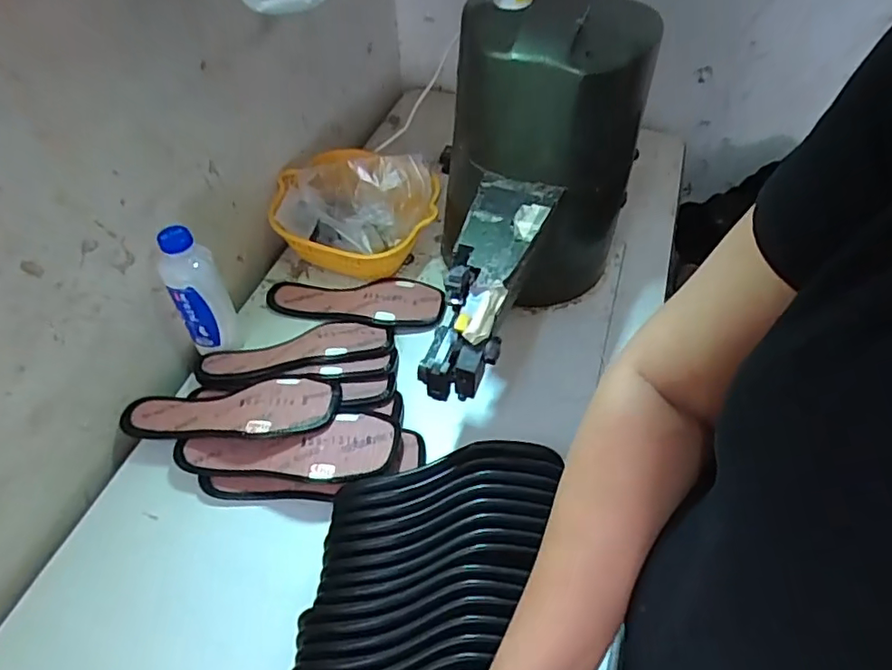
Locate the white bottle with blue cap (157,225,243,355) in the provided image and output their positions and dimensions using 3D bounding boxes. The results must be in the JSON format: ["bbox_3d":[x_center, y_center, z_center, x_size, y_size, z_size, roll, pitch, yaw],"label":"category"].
[{"bbox_3d":[-0.265,-0.042,0.612,0.052,0.153,0.052,-11,57,-11],"label":"white bottle with blue cap"}]

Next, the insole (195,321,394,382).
[{"bbox_3d":[-0.171,0.012,0.661,0.213,0.025,0.084,-8,32,-4],"label":"insole"}]

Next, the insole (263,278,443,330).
[{"bbox_3d":[-0.113,-0.042,0.713,0.215,0.024,0.076,0,56,-3],"label":"insole"}]

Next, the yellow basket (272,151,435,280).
[{"bbox_3d":[-0.116,-0.157,0.749,0.203,0.077,0.187,4,56,-1],"label":"yellow basket"}]

